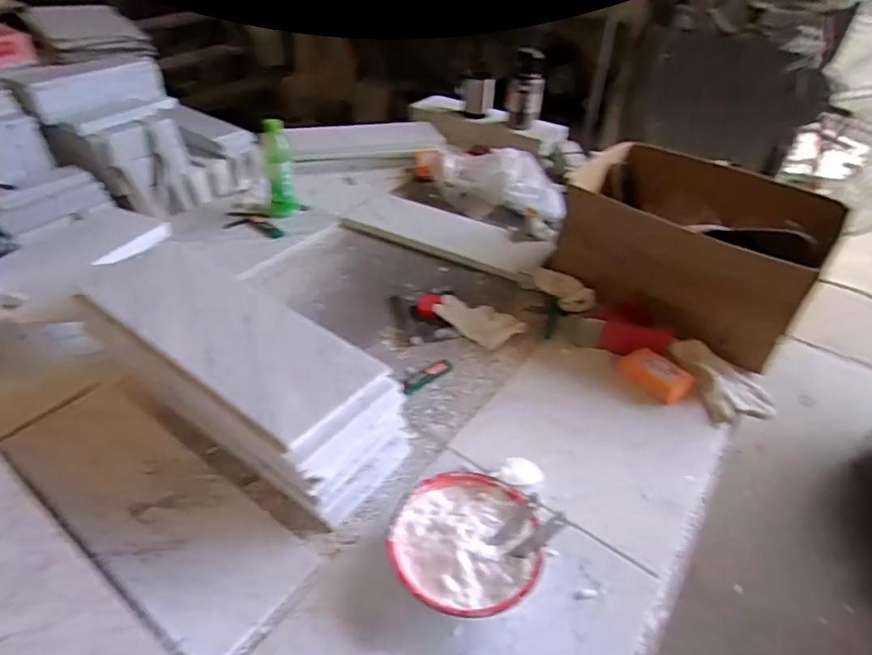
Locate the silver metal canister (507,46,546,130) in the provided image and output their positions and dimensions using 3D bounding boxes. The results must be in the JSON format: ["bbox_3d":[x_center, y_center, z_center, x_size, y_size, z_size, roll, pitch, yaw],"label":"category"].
[{"bbox_3d":[0.272,-0.716,1.671,0.105,0.204,0.096,8,41,8],"label":"silver metal canister"}]

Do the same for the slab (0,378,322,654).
[{"bbox_3d":[-0.355,0.204,0.692,0.450,0.014,0.159,27,47,27],"label":"slab"}]

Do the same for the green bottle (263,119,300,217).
[{"bbox_3d":[-0.353,-0.347,1.246,0.067,0.205,0.054,-8,42,-11],"label":"green bottle"}]

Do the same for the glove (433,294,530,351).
[{"bbox_3d":[0.070,-0.017,0.984,0.067,0.026,0.157,-32,51,-33],"label":"glove"}]

